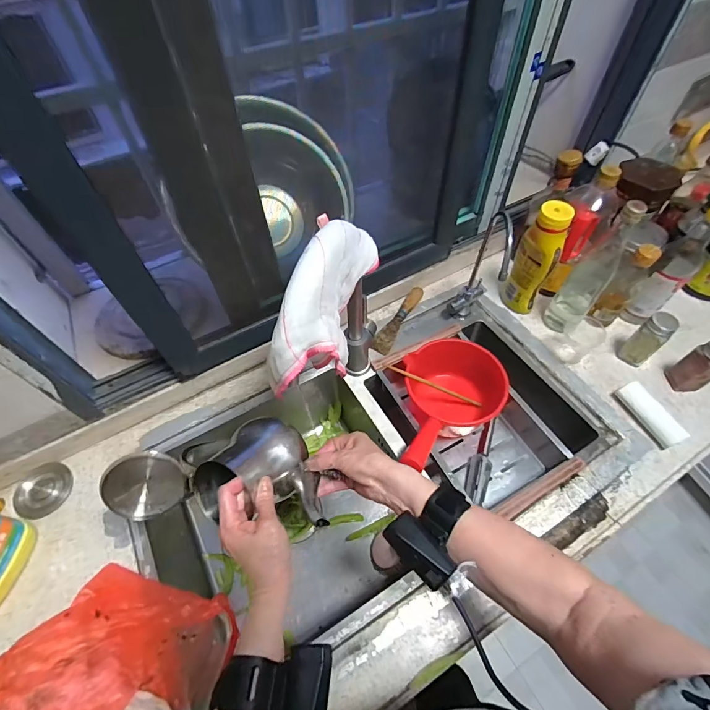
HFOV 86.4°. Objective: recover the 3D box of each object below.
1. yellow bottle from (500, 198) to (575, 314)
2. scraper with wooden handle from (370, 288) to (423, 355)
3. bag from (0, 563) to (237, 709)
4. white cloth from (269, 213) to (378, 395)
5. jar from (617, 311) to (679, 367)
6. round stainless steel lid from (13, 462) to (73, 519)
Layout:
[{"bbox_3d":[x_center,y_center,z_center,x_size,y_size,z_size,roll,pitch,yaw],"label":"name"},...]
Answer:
[{"bbox_3d":[0.345,-0.176,0.737,0.066,0.236,0.056,7,56,7],"label":"yellow bottle"},{"bbox_3d":[0.091,-0.076,0.794,0.038,0.024,0.177,24,60,18],"label":"scraper with wooden handle"},{"bbox_3d":[-0.290,0.384,0.441,0.215,0.084,0.257,31,62,21],"label":"bag"},{"bbox_3d":[-0.030,-0.061,0.424,0.050,0.135,0.211,15,58,12],"label":"white cloth"},{"bbox_3d":[0.547,-0.029,0.705,0.036,0.113,0.047,-36,62,-20],"label":"jar"},{"bbox_3d":[-0.494,0.213,0.599,0.072,0.017,0.081,12,57,10],"label":"round stainless steel lid"}]

